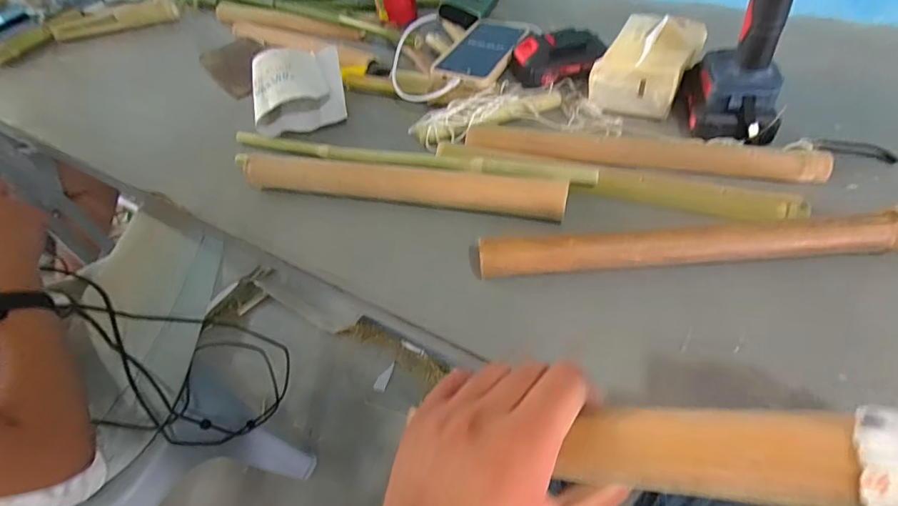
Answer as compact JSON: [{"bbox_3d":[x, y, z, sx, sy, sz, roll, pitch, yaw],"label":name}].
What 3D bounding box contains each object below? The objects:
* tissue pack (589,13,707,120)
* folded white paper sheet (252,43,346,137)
[{"bbox_3d":[0.231,-0.227,0.526,0.098,0.068,0.129,21,55,25],"label":"tissue pack"},{"bbox_3d":[-0.192,-0.213,0.585,0.108,0.041,0.146,-14,49,-4],"label":"folded white paper sheet"}]

